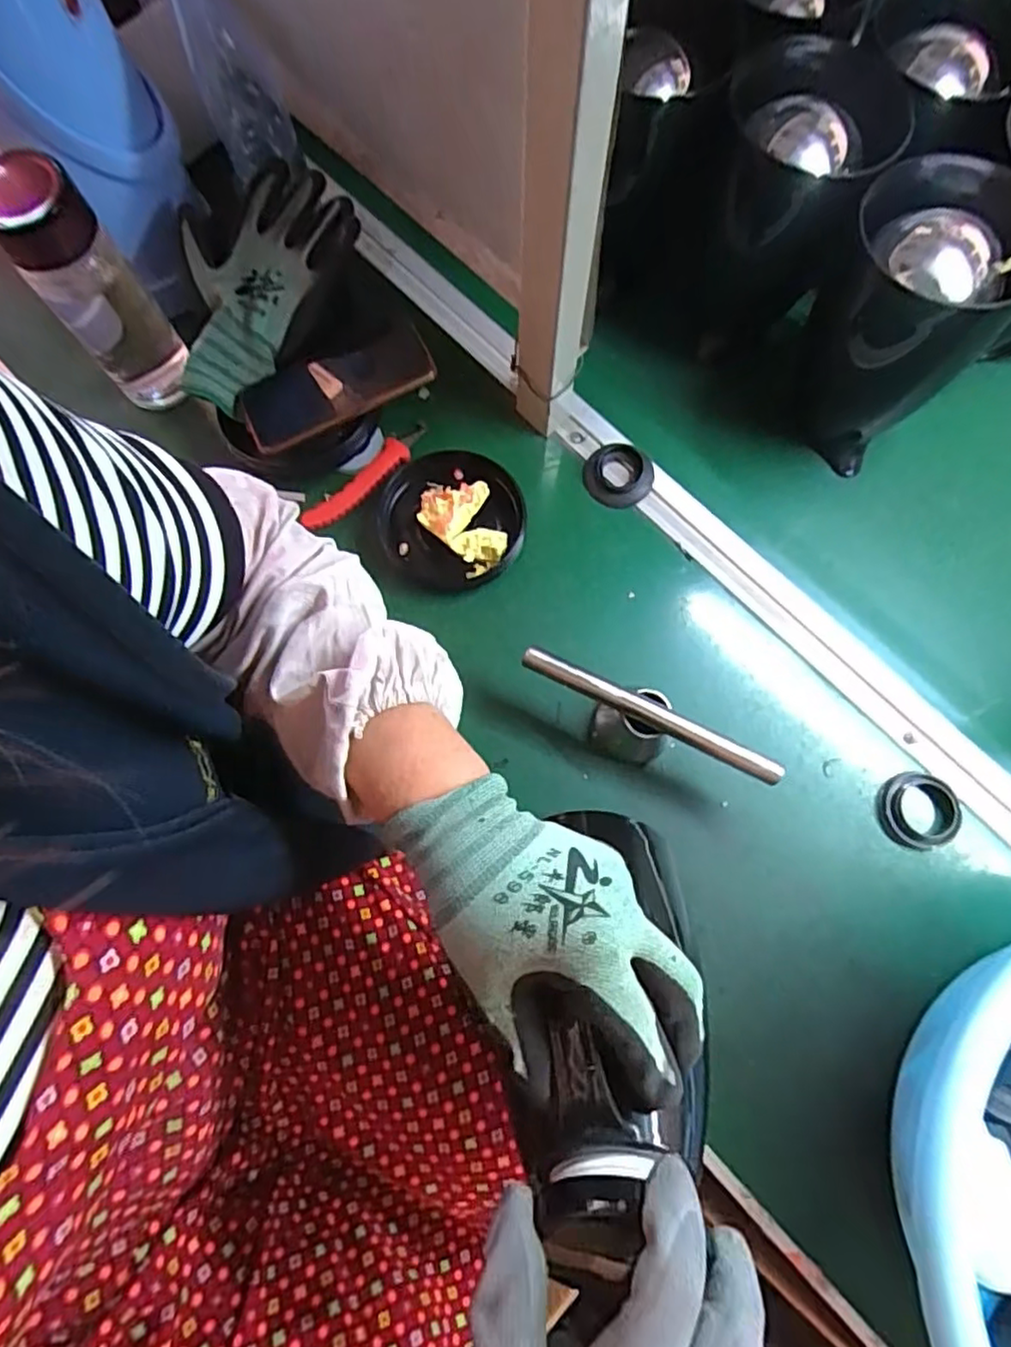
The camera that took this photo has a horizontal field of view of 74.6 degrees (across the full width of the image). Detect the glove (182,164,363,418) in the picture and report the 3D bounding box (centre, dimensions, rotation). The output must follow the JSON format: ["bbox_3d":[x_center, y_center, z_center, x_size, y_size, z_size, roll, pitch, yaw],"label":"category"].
[{"bbox_3d":[-0.204,-0.307,0.517,0.092,0.055,0.187,40,105,9],"label":"glove"}]

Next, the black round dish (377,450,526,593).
[{"bbox_3d":[-0.044,-0.127,0.539,0.114,0.036,0.107,0,76,-1],"label":"black round dish"}]

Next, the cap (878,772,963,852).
[{"bbox_3d":[0.319,0.106,0.509,0.057,0.014,0.058,0,76,-1],"label":"cap"}]

